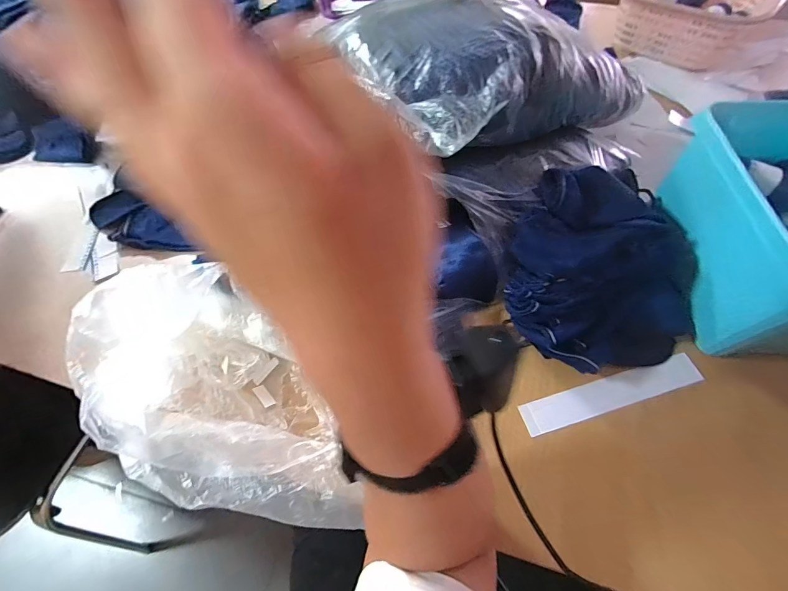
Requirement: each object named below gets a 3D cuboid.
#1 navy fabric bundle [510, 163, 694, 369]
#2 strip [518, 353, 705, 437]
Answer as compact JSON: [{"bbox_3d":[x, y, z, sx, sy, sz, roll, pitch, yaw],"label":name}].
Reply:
[{"bbox_3d":[0.243,-0.036,0.420,0.214,0.090,0.227,2,60,3],"label":"navy fabric bundle"},{"bbox_3d":[0.244,0.111,0.405,0.207,0.009,0.036,-17,75,-4],"label":"strip"}]

